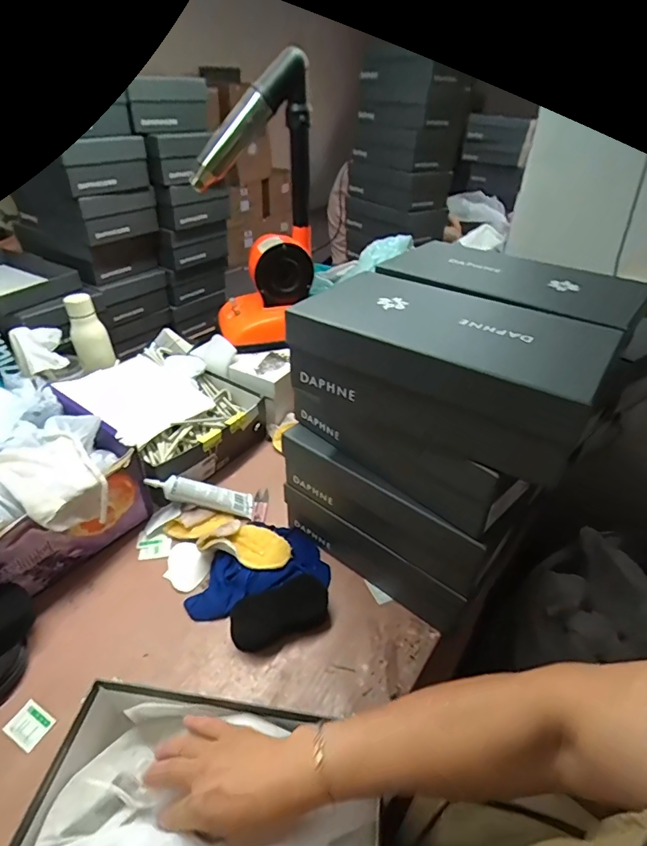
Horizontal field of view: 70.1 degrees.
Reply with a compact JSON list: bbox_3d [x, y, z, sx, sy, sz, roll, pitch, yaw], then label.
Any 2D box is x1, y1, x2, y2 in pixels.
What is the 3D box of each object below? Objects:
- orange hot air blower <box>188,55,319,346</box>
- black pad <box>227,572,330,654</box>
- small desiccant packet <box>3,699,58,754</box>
[{"bbox_3d":[-0.120,-0.368,0.831,0.201,0.455,0.206,0,37,-3],"label":"orange hot air blower"},{"bbox_3d":[-0.056,0.251,0.607,0.128,0.031,0.068,-11,39,-17],"label":"black pad"},{"bbox_3d":[-0.330,0.339,0.519,0.047,0.004,0.036,20,41,22],"label":"small desiccant packet"}]

